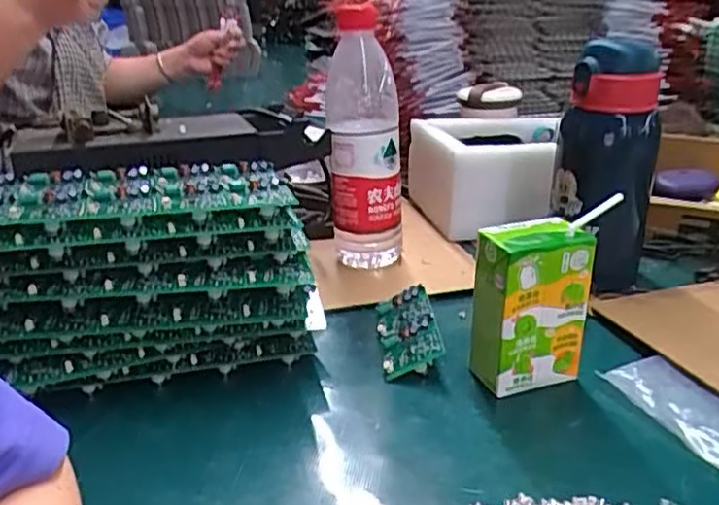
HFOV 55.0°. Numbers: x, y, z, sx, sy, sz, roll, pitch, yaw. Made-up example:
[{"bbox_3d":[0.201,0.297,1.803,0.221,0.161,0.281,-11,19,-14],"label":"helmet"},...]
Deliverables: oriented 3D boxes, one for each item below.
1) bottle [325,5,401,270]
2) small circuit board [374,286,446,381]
[{"bbox_3d":[0.004,-0.093,0.616,0.061,0.228,0.060,-4,24,-2],"label":"bottle"},{"bbox_3d":[0.036,0.059,0.524,0.044,0.010,0.092,-27,26,8],"label":"small circuit board"}]

